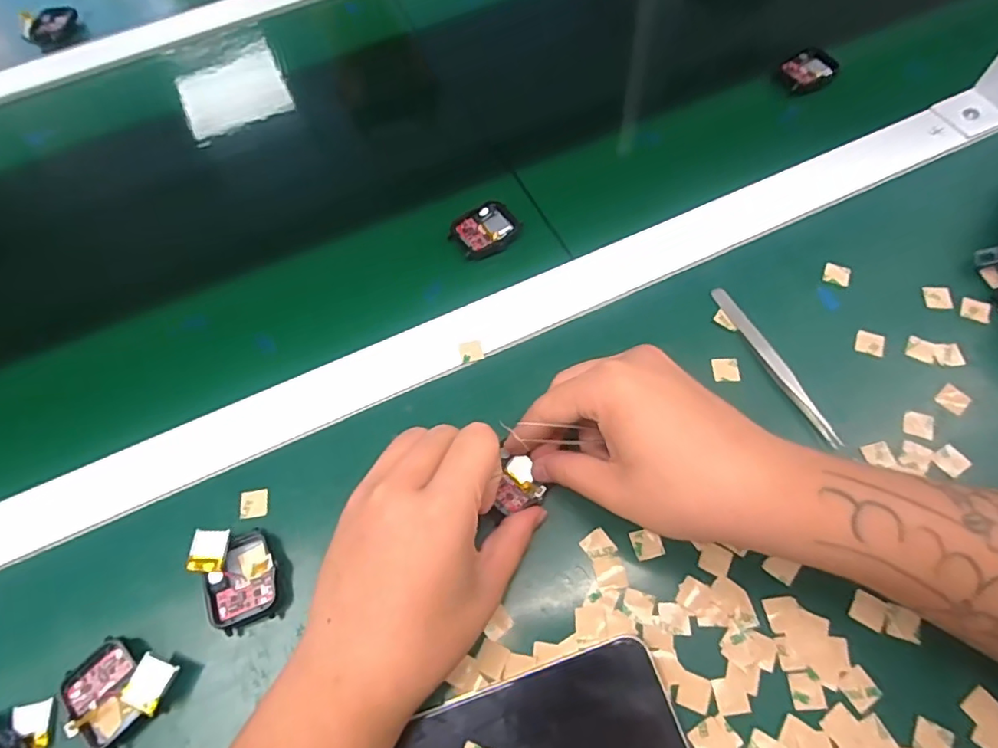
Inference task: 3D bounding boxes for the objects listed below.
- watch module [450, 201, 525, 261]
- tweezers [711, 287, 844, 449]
[{"bbox_3d":[-0.009,-0.103,0.397,0.046,0.007,0.041,-24,64,-9],"label":"watch module"},{"bbox_3d":[0.166,-0.007,0.338,0.011,0.007,0.118,-21,64,-8],"label":"tweezers"}]

